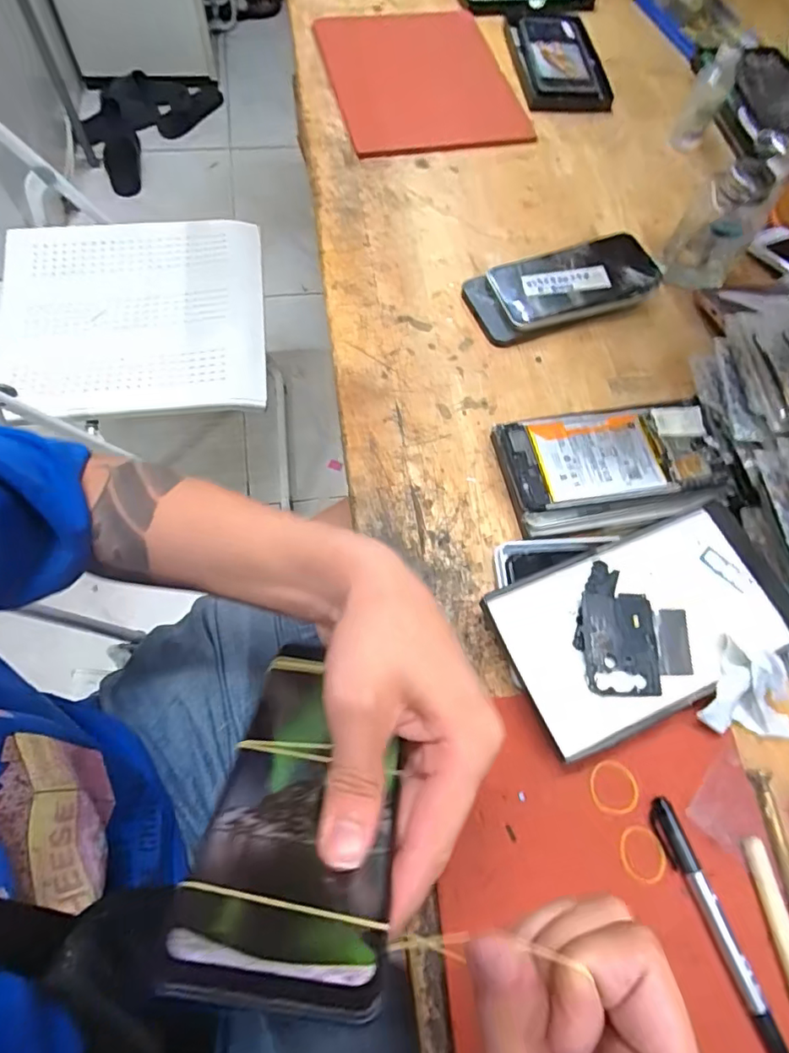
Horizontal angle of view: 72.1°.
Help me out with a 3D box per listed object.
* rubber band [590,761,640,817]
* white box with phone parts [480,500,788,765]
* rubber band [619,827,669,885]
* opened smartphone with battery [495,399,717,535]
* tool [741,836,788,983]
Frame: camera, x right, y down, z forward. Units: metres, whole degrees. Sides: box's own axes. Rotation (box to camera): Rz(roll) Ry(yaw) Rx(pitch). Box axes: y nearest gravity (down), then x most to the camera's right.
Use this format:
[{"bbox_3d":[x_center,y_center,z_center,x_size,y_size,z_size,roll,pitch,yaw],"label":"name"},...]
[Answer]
[{"bbox_3d":[0.132,0.157,0.326,0.029,0.004,0.029,1,67,-3],"label":"rubber band"},{"bbox_3d":[0.170,0.063,0.364,0.193,0.020,0.112,-20,70,-11],"label":"white box with phone parts"},{"bbox_3d":[0.143,0.190,0.313,0.025,0.004,0.029,-14,69,-9],"label":"rubber band"},{"bbox_3d":[0.160,-0.052,0.408,0.162,0.014,0.075,-8,69,-8],"label":"opened smartphone with battery"},{"bbox_3d":[0.219,0.243,0.294,0.014,0.007,0.131,-7,68,-6],"label":"tool"}]

